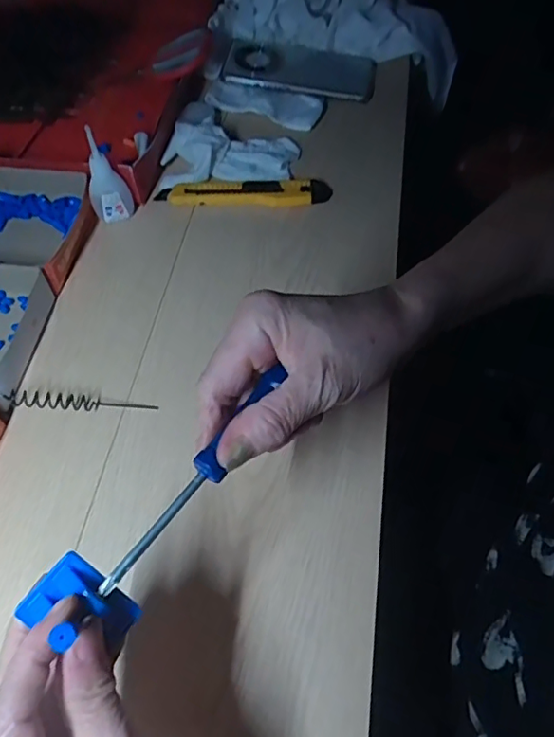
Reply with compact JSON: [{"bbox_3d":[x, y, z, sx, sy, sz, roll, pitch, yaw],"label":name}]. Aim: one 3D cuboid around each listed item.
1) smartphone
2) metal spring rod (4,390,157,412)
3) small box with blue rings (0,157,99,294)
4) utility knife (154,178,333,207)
[{"bbox_3d":[0.027,-0.338,0.618,0.163,0.010,0.081,12,61,4],"label":"smartphone"},{"bbox_3d":[-0.141,0.026,0.405,0.102,0.010,0.013,4,57,-14],"label":"metal spring rod"},{"bbox_3d":[-0.227,-0.134,0.497,0.114,0.039,0.123,10,59,7],"label":"small box with blue rings"},{"bbox_3d":[-0.031,-0.167,0.527,0.161,0.013,0.033,-2,58,-1],"label":"utility knife"}]

